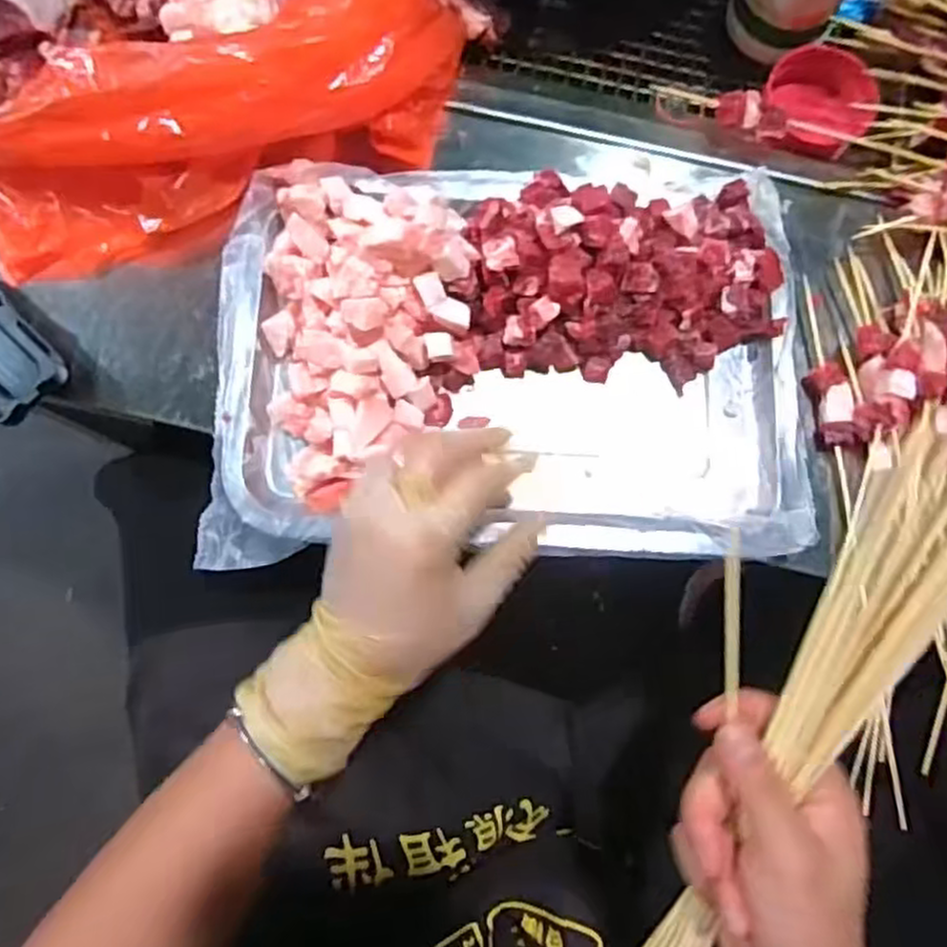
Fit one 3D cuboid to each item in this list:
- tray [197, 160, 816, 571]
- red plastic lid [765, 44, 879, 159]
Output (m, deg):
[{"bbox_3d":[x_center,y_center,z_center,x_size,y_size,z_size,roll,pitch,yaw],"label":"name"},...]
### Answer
[{"bbox_3d":[0.019,-0.067,0.401,0.311,0.048,0.218,-1,80,0],"label":"tray"},{"bbox_3d":[0.214,-0.232,0.460,0.053,0.020,0.066,-40,83,-6],"label":"red plastic lid"}]

